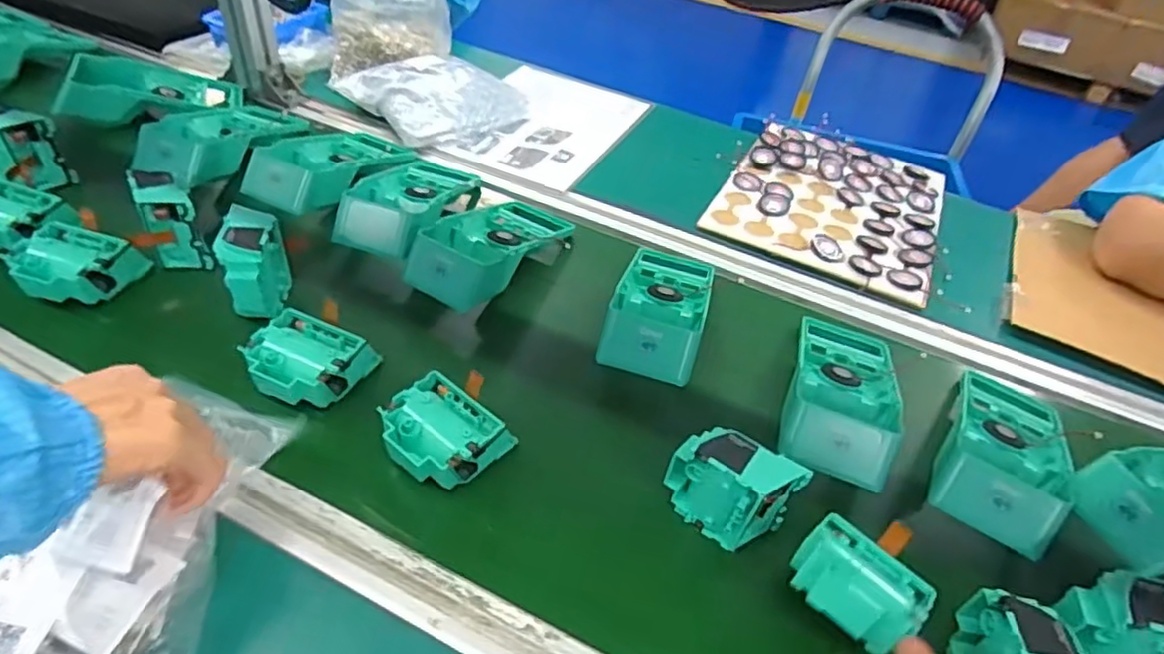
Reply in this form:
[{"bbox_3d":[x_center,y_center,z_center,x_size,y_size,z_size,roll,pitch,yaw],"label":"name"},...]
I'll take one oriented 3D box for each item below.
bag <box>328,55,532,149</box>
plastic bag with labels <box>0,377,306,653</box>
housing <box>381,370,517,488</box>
[{"bbox_3d":[-0.185,-0.294,0.843,0.179,0.058,0.188,34,50,27],"label":"bag"},{"bbox_3d":[-0.268,0.114,0.390,0.142,0.065,0.200,10,44,5],"label":"plastic bag with labels"},{"bbox_3d":[-0.099,0.080,0.474,0.077,0.047,0.076,27,48,21],"label":"housing"}]

